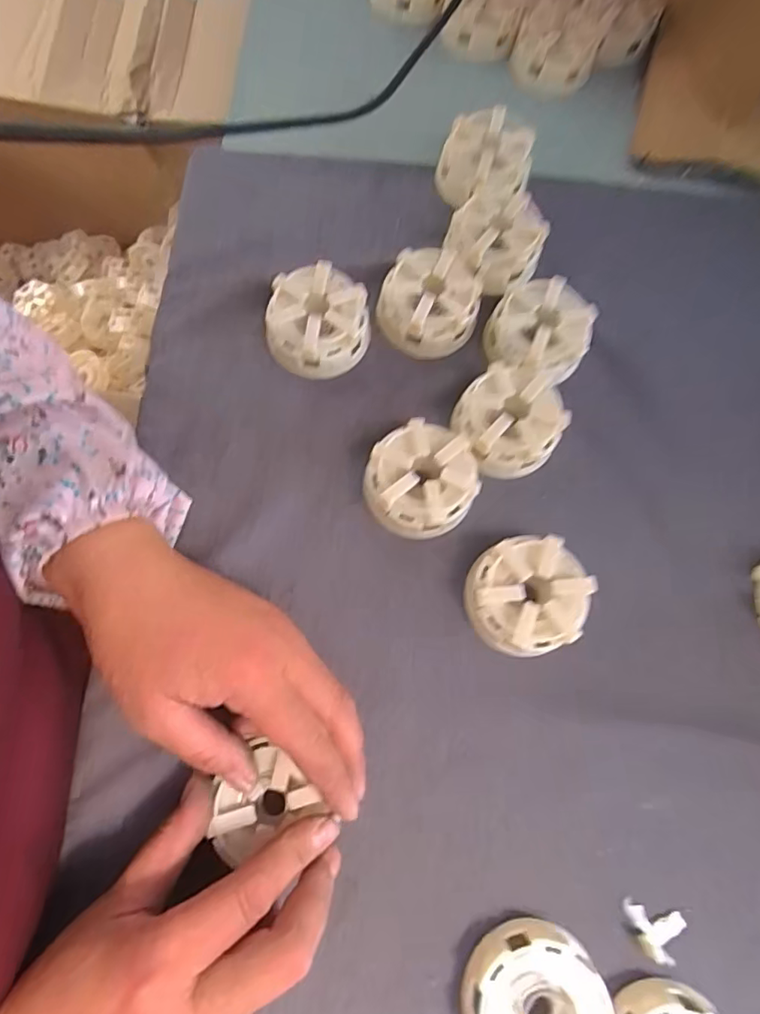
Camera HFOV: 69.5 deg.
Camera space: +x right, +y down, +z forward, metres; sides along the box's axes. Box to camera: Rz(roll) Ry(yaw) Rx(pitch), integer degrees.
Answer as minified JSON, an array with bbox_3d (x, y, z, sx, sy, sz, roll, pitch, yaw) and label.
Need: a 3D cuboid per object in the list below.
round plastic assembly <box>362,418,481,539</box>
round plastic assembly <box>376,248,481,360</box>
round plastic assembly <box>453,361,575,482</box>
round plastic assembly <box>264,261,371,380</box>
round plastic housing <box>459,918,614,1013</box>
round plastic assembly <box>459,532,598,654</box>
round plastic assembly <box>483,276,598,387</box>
[{"bbox_3d":[0.025,-0.015,0.328,0.062,0.027,0.065,0,73,-1],"label":"round plastic assembly"},{"bbox_3d":[0.032,-0.135,0.362,0.064,0.030,0.061,0,73,-1],"label":"round plastic assembly"},{"bbox_3d":[0.081,-0.054,0.342,0.064,0.033,0.063,2,72,-6],"label":"round plastic assembly"},{"bbox_3d":[-0.039,-0.120,0.355,0.062,0.031,0.061,2,72,-6],"label":"round plastic assembly"},{"bbox_3d":[0.075,0.239,0.261,0.064,0.018,0.065,0,73,-1],"label":"round plastic housing"},{"bbox_3d":[0.084,0.051,0.312,0.066,0.029,0.062,0,73,-1],"label":"round plastic assembly"},{"bbox_3d":[0.102,-0.111,0.360,0.064,0.032,0.066,2,72,-6],"label":"round plastic assembly"}]

